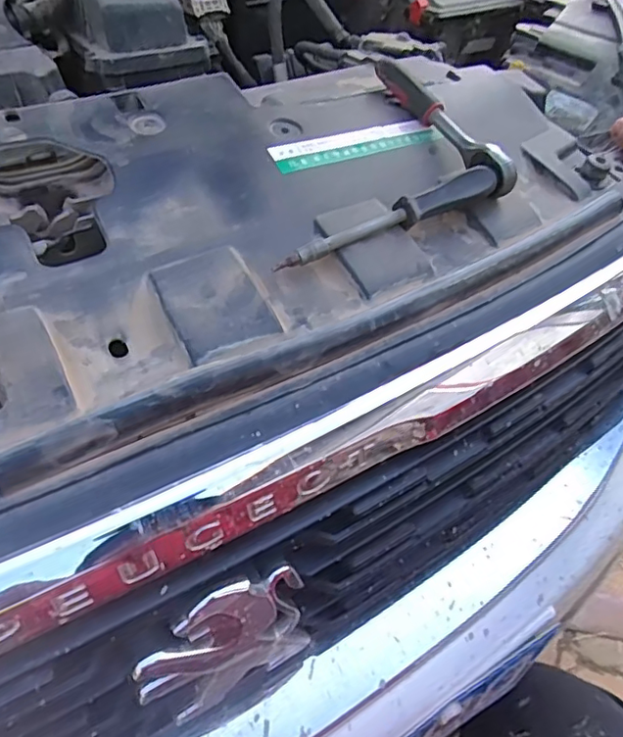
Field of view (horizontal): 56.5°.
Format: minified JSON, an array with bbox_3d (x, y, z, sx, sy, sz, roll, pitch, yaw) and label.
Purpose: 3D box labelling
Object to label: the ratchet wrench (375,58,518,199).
[{"bbox_3d":[0.091,-0.174,0.410,0.018,0.024,0.146,-24,63,-25],"label":"ratchet wrench"}]

